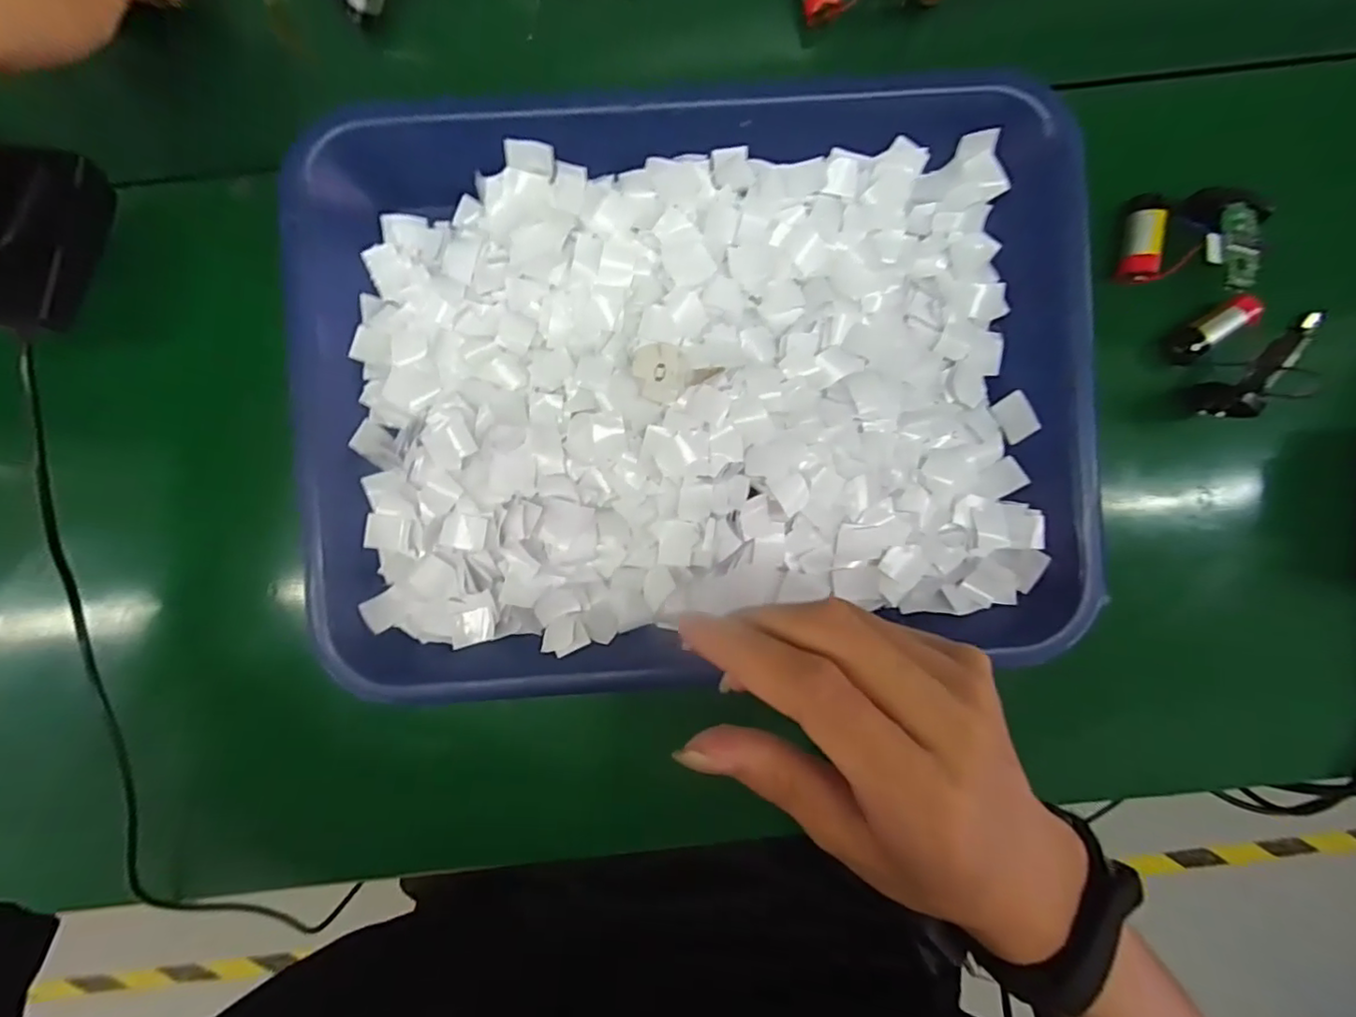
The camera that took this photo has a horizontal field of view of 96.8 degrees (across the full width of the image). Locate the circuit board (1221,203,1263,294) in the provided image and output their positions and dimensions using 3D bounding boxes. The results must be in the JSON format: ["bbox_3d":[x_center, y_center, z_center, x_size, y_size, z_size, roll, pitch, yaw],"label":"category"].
[{"bbox_3d":[0.247,-0.116,0.263,0.017,0.007,0.043,14,76,-1],"label":"circuit board"}]

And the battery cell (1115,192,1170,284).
[{"bbox_3d":[0.217,-0.126,0.280,0.014,0.015,0.039,7,89,-1],"label":"battery cell"}]

